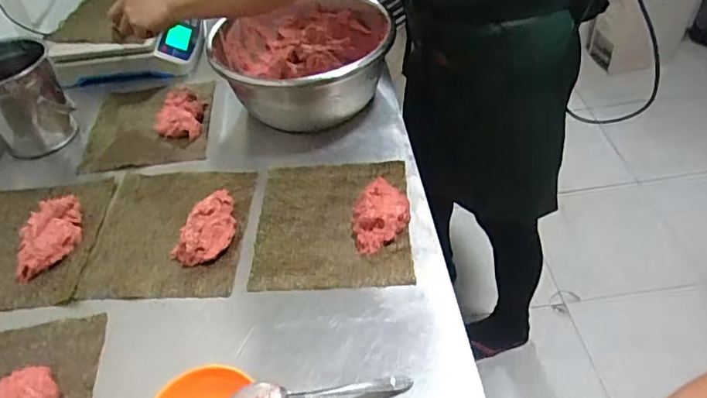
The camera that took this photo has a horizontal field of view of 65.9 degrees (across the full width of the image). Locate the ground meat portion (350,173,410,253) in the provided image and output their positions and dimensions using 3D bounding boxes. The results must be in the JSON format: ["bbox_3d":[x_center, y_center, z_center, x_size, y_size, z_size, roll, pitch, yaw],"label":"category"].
[{"bbox_3d":[0.033,0.018,0.653,0.069,0.037,0.090,-4,45,3],"label":"ground meat portion"}]

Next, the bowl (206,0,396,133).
[{"bbox_3d":[-0.070,-0.205,0.830,0.257,0.124,0.259,-4,45,4],"label":"bowl"}]

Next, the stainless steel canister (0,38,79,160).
[{"bbox_3d":[-0.493,-0.157,0.811,0.109,0.153,0.124,-24,47,-16],"label":"stainless steel canister"}]

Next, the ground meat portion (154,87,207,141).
[{"bbox_3d":[-0.268,-0.129,0.838,0.077,0.035,0.100,-19,46,-11],"label":"ground meat portion"}]

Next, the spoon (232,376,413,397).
[{"bbox_3d":[-0.029,0.180,0.494,0.172,0.021,0.039,-1,43,-18],"label":"spoon"}]

